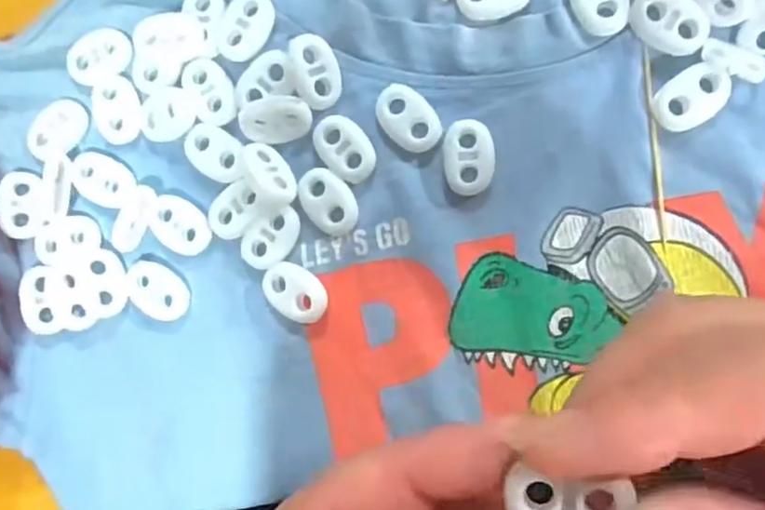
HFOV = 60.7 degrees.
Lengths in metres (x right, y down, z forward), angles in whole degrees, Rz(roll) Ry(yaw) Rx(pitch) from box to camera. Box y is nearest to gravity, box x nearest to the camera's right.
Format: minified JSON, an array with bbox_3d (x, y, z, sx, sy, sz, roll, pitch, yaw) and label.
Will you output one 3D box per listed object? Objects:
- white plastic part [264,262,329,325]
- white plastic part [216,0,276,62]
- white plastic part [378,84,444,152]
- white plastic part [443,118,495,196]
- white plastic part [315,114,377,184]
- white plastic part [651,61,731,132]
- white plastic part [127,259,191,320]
[{"bbox_3d":[-0.027,0.012,0.202,0.022,0.009,0.015,31,95,8],"label":"white plastic part"},{"bbox_3d":[-0.043,-0.072,0.204,0.015,0.004,0.022,31,95,8],"label":"white plastic part"},{"bbox_3d":[0.008,-0.041,0.199,0.015,0.004,0.022,-40,84,7],"label":"white plastic part"},{"bbox_3d":[0.026,-0.029,0.196,0.015,0.006,0.022,-5,89,9],"label":"white plastic part"},{"bbox_3d":[-0.012,-0.033,0.201,0.015,0.004,0.022,-33,85,7],"label":"white plastic part"},{"bbox_3d":[0.088,-0.045,0.186,0.021,0.005,0.015,-37,85,7],"label":"white plastic part"},{"bbox_3d":[-0.073,0.012,0.212,0.021,0.004,0.015,29,94,8],"label":"white plastic part"}]

